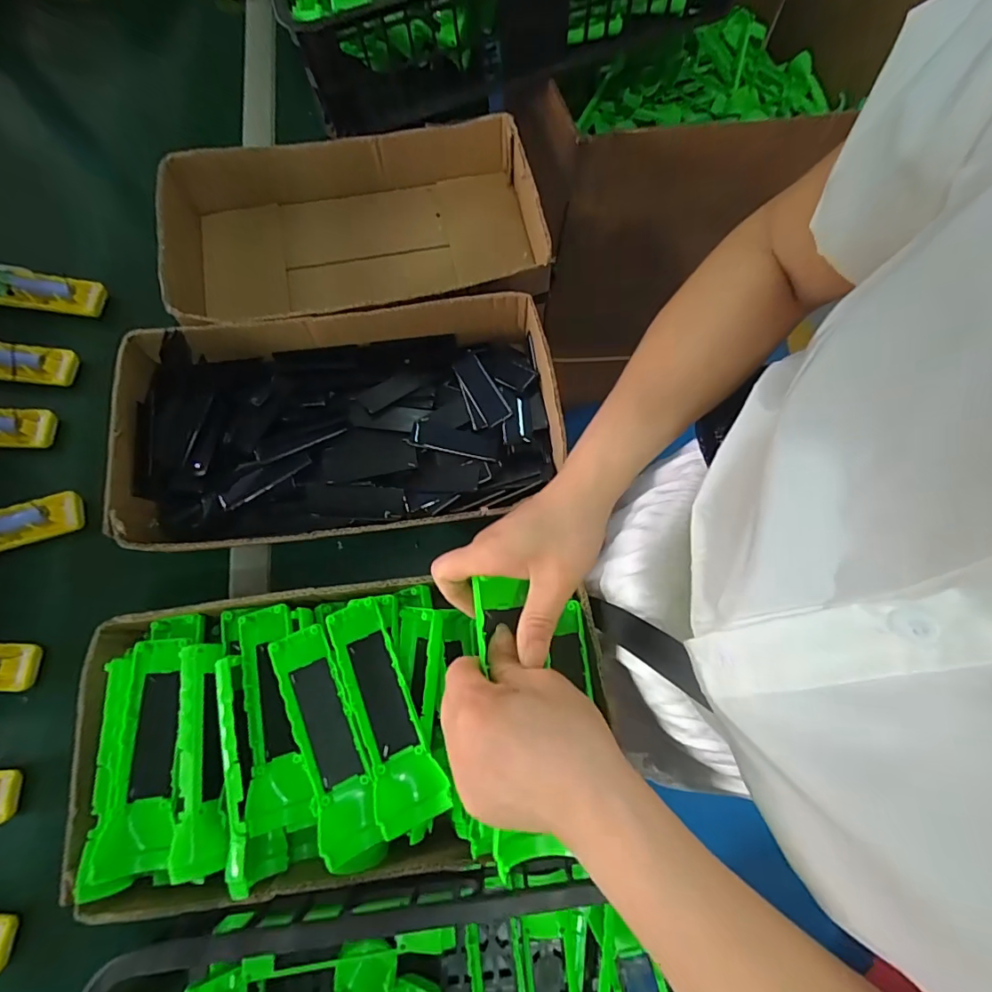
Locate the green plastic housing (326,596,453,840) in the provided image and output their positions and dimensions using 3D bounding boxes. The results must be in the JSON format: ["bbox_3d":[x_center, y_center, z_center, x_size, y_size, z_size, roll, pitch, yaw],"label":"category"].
[{"bbox_3d":[-0.084,0.157,0.374,0.045,0.033,0.161,-23,74,-7],"label":"green plastic housing"}]

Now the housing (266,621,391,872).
[{"bbox_3d":[-0.125,0.186,0.378,0.043,0.034,0.171,-23,74,-7],"label":"housing"}]

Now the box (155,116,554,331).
[{"bbox_3d":[-0.157,-0.295,0.592,0.406,0.105,0.241,-8,73,-3],"label":"box"}]

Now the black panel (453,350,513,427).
[{"bbox_3d":[-0.017,-0.115,0.526,0.027,0.006,0.096,-29,68,-4],"label":"black panel"}]

